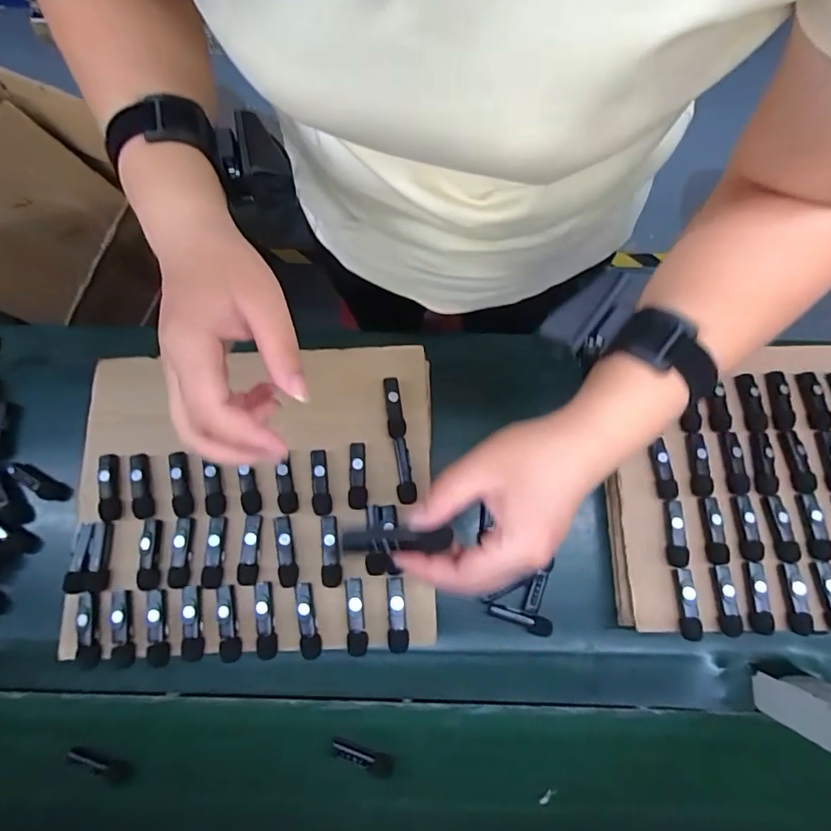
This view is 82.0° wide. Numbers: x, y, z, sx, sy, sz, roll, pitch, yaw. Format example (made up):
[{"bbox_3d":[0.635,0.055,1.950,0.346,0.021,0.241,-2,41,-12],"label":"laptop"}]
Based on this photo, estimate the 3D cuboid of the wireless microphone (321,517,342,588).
[{"bbox_3d":[-0.081,0.130,0.455,0.019,0.008,0.065,-3,80,0],"label":"wireless microphone"}]

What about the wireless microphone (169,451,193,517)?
[{"bbox_3d":[-0.234,0.068,0.472,0.017,0.011,0.065,-10,80,-1],"label":"wireless microphone"}]

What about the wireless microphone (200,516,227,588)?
[{"bbox_3d":[-0.192,0.131,0.455,0.017,0.011,0.066,0,80,0],"label":"wireless microphone"}]

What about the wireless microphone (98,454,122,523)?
[{"bbox_3d":[-0.304,0.072,0.474,0.018,0.012,0.067,-9,80,-1],"label":"wireless microphone"}]

